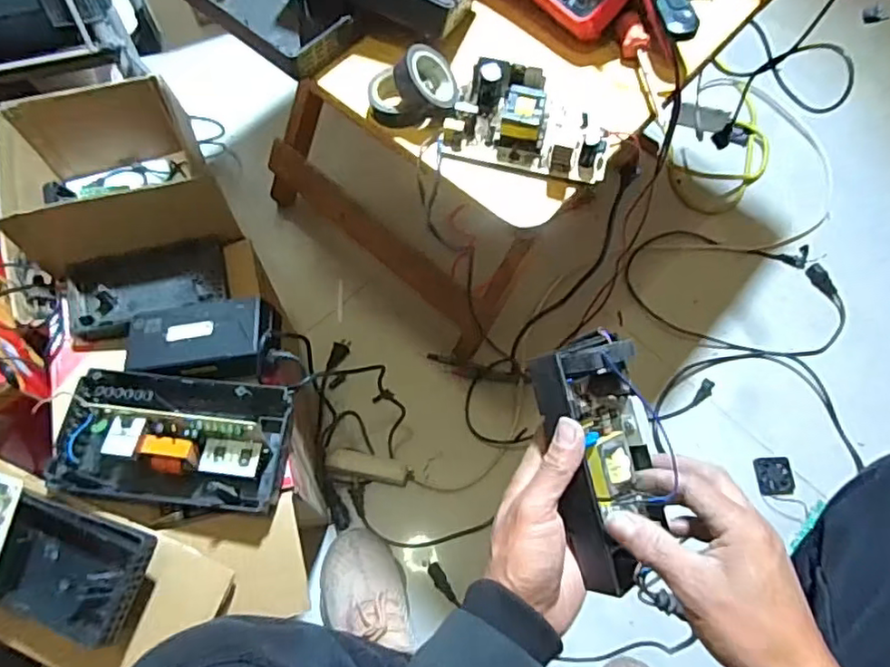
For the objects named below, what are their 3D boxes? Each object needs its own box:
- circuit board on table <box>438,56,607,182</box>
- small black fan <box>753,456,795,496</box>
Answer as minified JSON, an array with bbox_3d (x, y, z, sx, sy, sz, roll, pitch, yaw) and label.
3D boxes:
[{"bbox_3d":[0.063,-0.160,0.443,0.119,0.033,0.071,14,68,6],"label":"circuit board on table"},{"bbox_3d":[0.496,0.216,0.906,0.053,0.015,0.056,2,67,0],"label":"small black fan"}]

